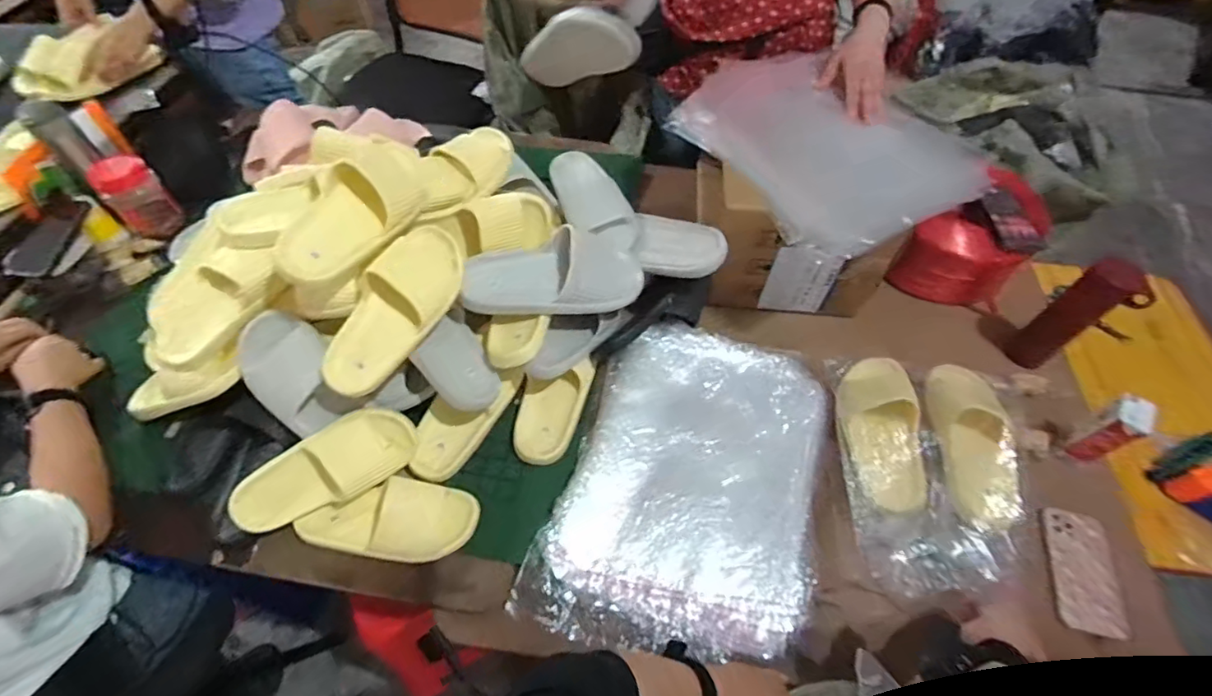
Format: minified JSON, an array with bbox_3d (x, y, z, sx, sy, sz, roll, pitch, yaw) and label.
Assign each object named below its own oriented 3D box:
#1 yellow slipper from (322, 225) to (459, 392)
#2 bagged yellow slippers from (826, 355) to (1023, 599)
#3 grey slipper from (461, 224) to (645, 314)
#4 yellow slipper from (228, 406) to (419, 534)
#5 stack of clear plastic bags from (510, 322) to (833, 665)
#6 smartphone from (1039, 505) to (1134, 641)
[{"bbox_3d":[-0.280,-0.057,0.731,0.093,0.078,0.247,26,77,14],"label":"yellow slipper"},{"bbox_3d":[0.452,0.153,0.782,0.230,0.092,0.338,3,56,-1],"label":"bagged yellow slippers"},{"bbox_3d":[-0.076,-0.110,0.843,0.280,0.078,0.124,-3,85,-15],"label":"grey slipper"},{"bbox_3d":[-0.385,0.164,0.775,0.238,0.075,0.104,-31,105,-12],"label":"yellow slipper"},{"bbox_3d":[0.128,0.177,0.822,0.364,0.069,0.474,14,57,6],"label":"stack of clear plastic bags"},{"bbox_3d":[0.658,0.303,0.771,0.097,0.013,0.163,16,57,8],"label":"smartphone"}]

